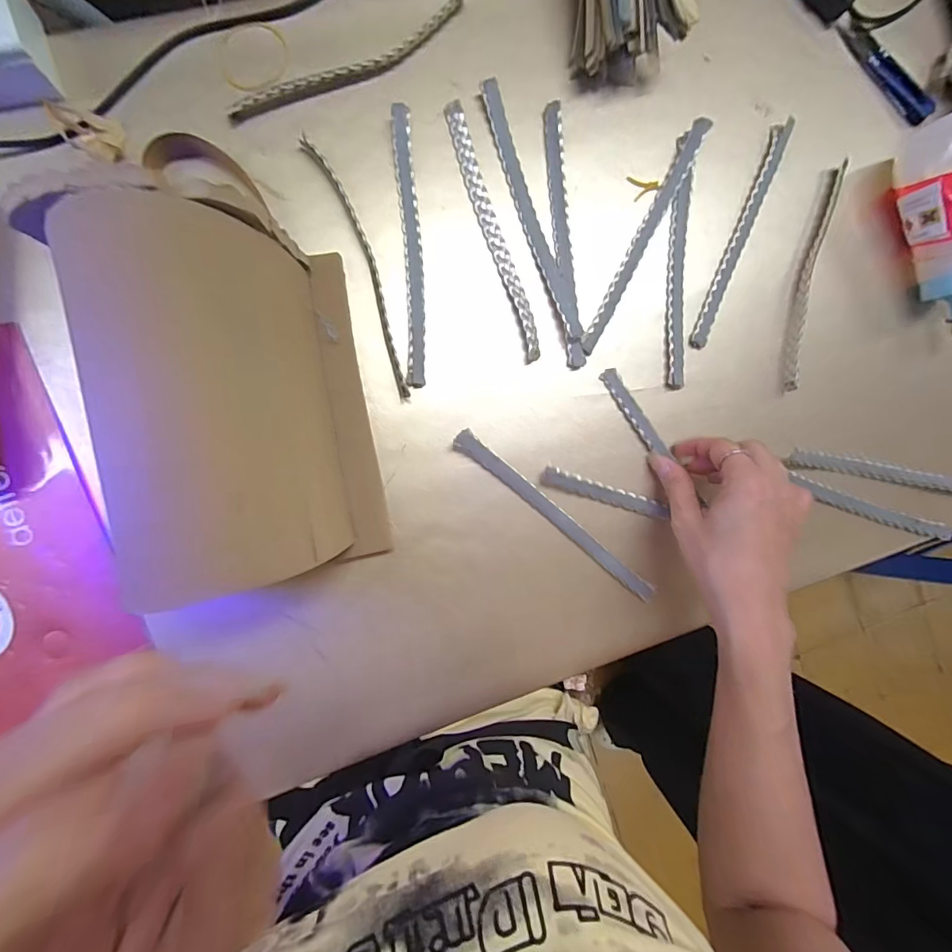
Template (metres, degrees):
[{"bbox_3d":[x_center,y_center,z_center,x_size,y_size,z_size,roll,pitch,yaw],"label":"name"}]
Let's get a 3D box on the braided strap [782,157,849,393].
[{"bbox_3d":[0.268,-0.159,0.363,0.016,0.012,0.186,15,89,-8],"label":"braided strap"}]

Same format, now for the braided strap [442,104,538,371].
[{"bbox_3d":[0.014,-0.177,0.332,0.014,0.008,0.190,-19,94,-7],"label":"braided strap"}]

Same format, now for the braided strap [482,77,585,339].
[{"bbox_3d":[0.041,-0.190,0.331,0.015,0.009,0.187,-21,94,-7],"label":"braided strap"}]

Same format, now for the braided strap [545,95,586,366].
[{"bbox_3d":[0.065,-0.177,0.337,0.013,0.007,0.189,-7,92,-7],"label":"braided strap"}]

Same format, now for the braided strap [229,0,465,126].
[{"bbox_3d":[-0.085,-0.286,0.318,0.183,0.007,0.019,-31,95,-6],"label":"braided strap"}]

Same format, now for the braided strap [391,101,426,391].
[{"bbox_3d":[-0.046,-0.159,0.323,0.015,0.011,0.188,-4,92,-7],"label":"braided strap"}]

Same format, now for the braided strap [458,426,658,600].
[{"bbox_3d":[0.060,0.031,0.340,0.189,0.013,0.013,40,86,-7],"label":"braided strap"}]

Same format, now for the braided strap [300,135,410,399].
[{"bbox_3d":[-0.079,-0.146,0.319,0.017,0.011,0.188,-22,94,-6],"label":"braided strap"}]

